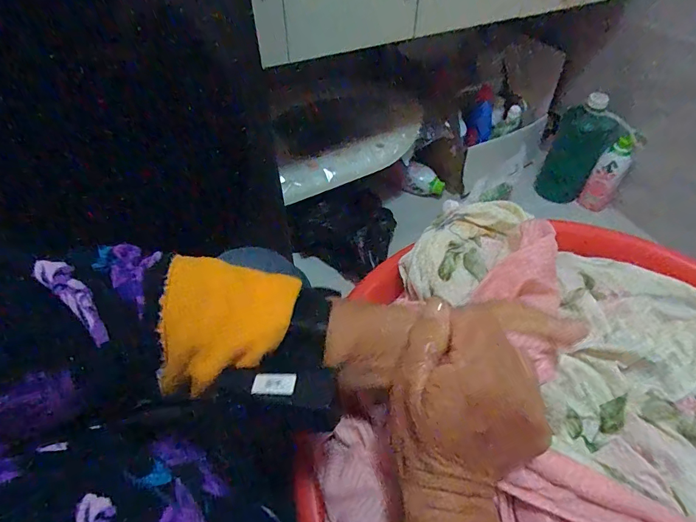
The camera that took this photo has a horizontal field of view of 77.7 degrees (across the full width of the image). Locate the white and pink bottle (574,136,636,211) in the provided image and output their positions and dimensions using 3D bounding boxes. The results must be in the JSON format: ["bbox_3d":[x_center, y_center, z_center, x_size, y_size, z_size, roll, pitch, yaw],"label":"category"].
[{"bbox_3d":[0.618,-0.208,1.025,0.066,0.182,0.060,32,57,23],"label":"white and pink bottle"}]

